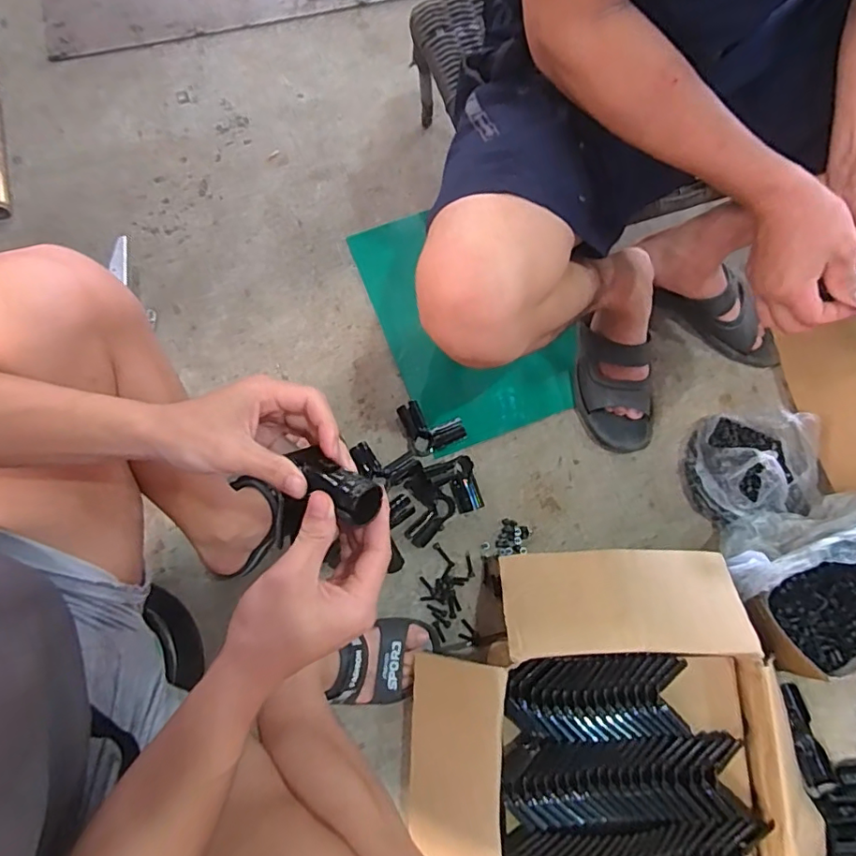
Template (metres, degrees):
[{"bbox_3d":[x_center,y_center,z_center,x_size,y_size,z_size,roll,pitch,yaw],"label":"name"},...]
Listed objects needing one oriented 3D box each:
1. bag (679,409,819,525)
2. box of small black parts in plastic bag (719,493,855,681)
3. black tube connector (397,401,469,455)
[{"bbox_3d":[0.475,0.050,0.769,0.174,0.116,0.162,-12,78,-4],"label":"bag"},{"bbox_3d":[0.548,0.200,0.734,0.265,0.112,0.212,-25,79,-6],"label":"box of small black parts in plastic bag"},{"bbox_3d":[0.005,-0.007,0.815,0.082,0.027,0.084,-23,78,-6],"label":"black tube connector"}]

